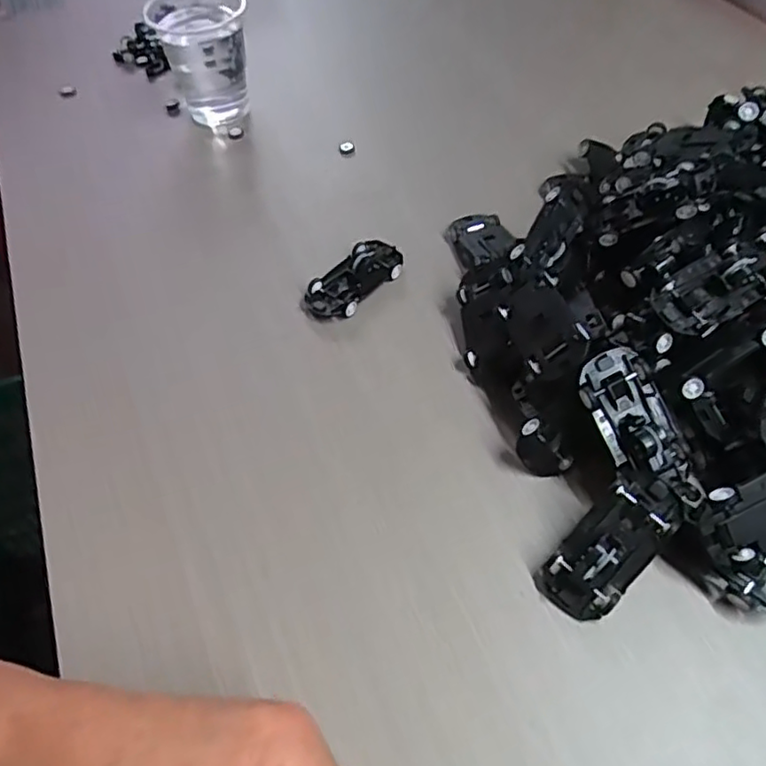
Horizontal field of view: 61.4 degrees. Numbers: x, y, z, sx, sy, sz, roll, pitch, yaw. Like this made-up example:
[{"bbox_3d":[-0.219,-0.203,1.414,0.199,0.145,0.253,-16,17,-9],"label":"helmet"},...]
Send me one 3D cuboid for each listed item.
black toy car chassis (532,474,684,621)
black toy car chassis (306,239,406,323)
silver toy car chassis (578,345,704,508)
[{"bbox_3d":[0.093,0.066,0.261,0.065,0.014,0.029,-46,62,-3],"label":"black toy car chassis"},{"bbox_3d":[-0.016,-0.058,0.370,0.028,0.016,0.063,36,64,26],"label":"black toy car chassis"},{"bbox_3d":[0.111,0.022,0.275,0.031,0.016,0.076,-35,91,-20],"label":"silver toy car chassis"}]

